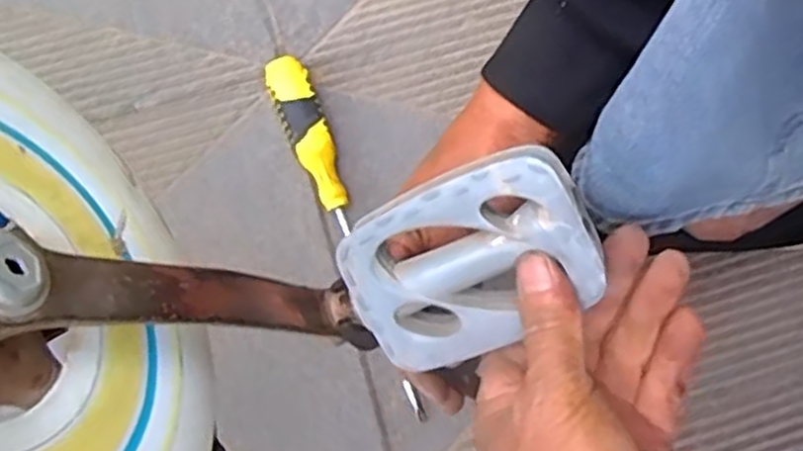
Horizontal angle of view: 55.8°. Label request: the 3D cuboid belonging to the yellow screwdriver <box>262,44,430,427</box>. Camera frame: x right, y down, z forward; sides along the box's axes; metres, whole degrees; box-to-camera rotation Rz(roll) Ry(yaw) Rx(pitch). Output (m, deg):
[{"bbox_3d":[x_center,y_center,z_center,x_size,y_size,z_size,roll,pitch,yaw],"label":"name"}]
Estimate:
[{"bbox_3d":[-0.037,0.005,0.494,0.027,0.029,0.249,-20,78,-6],"label":"yellow screwdriver"}]

